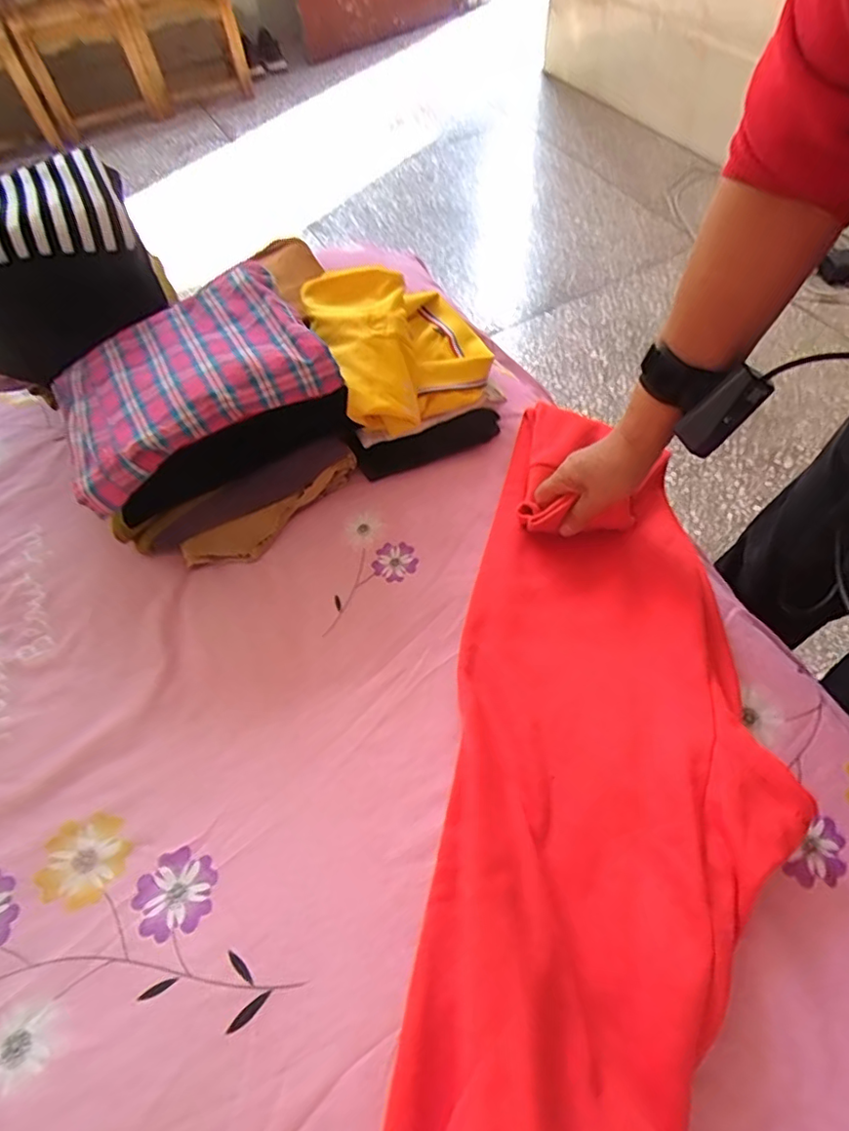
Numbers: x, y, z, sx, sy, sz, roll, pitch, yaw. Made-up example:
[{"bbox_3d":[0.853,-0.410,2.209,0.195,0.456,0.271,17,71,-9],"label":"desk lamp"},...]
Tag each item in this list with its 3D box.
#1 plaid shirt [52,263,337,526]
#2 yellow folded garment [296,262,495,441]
[{"bbox_3d":[-0.238,-0.194,0.569,0.261,0.065,0.187,-28,61,-12],"label":"plaid shirt"},{"bbox_3d":[-0.025,-0.257,0.658,0.180,0.083,0.219,-20,60,-8],"label":"yellow folded garment"}]

